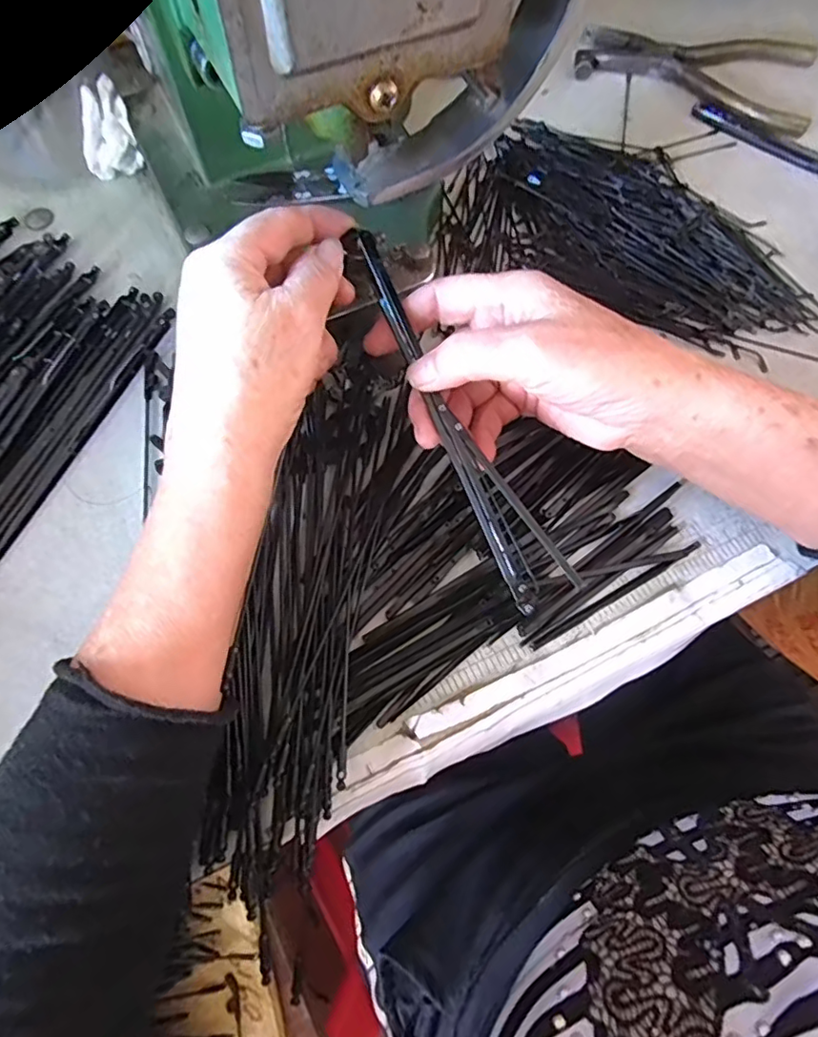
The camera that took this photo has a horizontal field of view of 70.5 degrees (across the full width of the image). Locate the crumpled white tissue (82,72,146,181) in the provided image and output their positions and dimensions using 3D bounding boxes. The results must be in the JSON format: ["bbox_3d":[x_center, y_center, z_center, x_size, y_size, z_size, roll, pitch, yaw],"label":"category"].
[{"bbox_3d":[-0.183,-0.233,0.350,0.031,0.039,0.029,-18,72,-7],"label":"crumpled white tissue"}]

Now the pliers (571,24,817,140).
[{"bbox_3d":[0.196,-0.312,0.394,0.154,0.010,0.082,22,72,7],"label":"pliers"}]

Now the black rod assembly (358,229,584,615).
[{"bbox_3d":[0.017,-0.047,0.257,0.027,0.008,0.185,-27,82,-10],"label":"black rod assembly"}]

